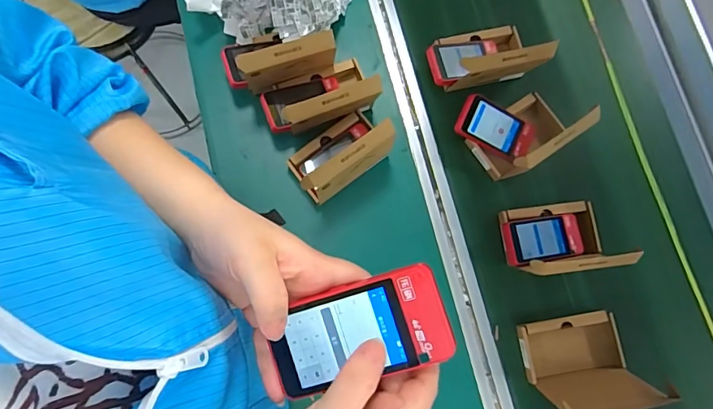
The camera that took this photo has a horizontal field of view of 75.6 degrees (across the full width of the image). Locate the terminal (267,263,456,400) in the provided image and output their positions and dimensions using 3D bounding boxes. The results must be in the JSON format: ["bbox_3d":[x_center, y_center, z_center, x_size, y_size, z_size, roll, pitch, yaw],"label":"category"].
[{"bbox_3d":[-0.001,0.086,0.302,0.122,0.014,0.060,-23,80,12],"label":"terminal"}]

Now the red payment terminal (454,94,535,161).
[{"bbox_3d":[0.211,-0.112,0.694,0.127,0.028,0.065,21,80,-17],"label":"red payment terminal"}]

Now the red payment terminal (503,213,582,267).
[{"bbox_3d":[0.279,0.051,0.682,0.125,0.022,0.063,-9,79,-15],"label":"red payment terminal"}]

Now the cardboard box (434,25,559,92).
[{"bbox_3d":[0.202,-0.236,0.689,0.139,0.117,0.098,-13,80,-2],"label":"cardboard box"}]

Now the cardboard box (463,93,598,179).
[{"bbox_3d":[0.253,-0.112,0.667,0.145,0.094,0.095,-35,82,-6],"label":"cardboard box"}]

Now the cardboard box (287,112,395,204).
[{"bbox_3d":[-0.025,-0.074,0.643,0.133,0.116,0.086,-36,82,-6],"label":"cardboard box"}]

